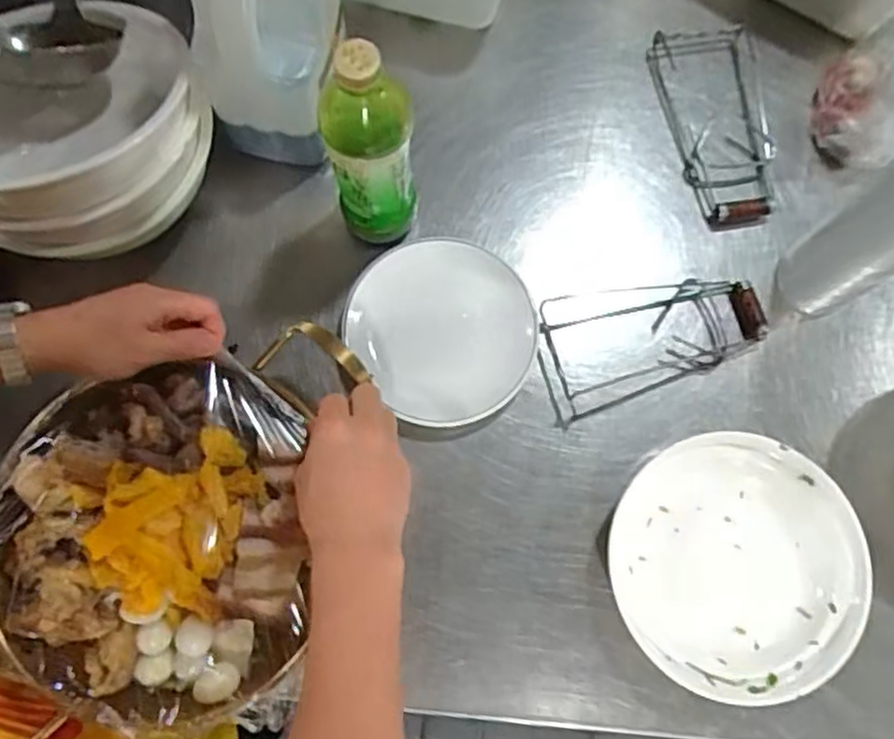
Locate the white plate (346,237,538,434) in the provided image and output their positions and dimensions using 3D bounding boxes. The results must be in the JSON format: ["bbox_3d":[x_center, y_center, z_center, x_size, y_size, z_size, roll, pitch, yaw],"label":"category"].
[{"bbox_3d":[-0.001,-0.034,0.628,0.151,0.022,0.156,0,77,-1],"label":"white plate"}]

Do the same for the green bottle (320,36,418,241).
[{"bbox_3d":[-0.059,-0.160,0.562,0.066,0.211,0.054,-6,77,-2],"label":"green bottle"}]

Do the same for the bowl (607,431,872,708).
[{"bbox_3d":[0.224,0.151,0.577,0.184,0.045,0.191,0,77,-1],"label":"bowl"}]

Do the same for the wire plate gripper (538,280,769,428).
[{"bbox_3d":[0.172,-0.033,0.632,0.199,0.024,0.098,-21,78,-6],"label":"wire plate gripper"}]

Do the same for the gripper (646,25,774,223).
[{"bbox_3d":[0.259,-0.231,0.695,0.095,0.023,0.196,-10,77,-3],"label":"gripper"}]

